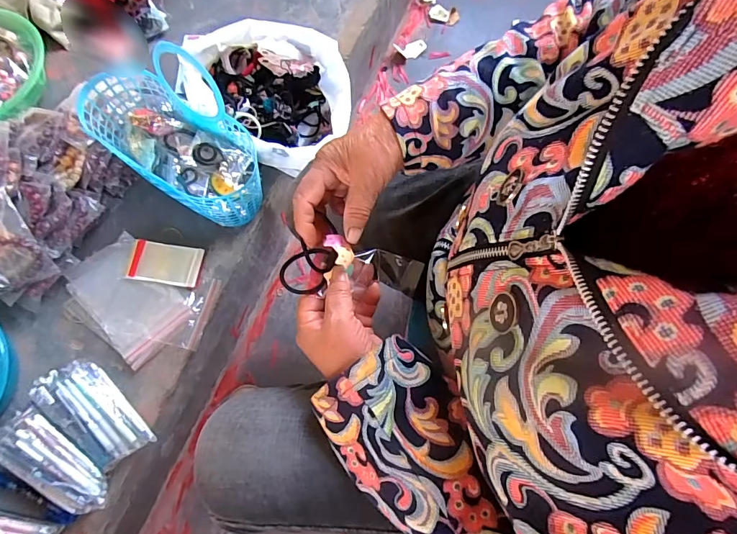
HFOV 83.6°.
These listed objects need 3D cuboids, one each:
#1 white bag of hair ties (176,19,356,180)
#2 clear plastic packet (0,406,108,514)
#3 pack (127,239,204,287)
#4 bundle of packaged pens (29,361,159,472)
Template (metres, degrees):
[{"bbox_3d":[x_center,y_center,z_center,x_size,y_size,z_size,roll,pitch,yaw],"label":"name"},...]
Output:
[{"bbox_3d":[-0.147,-0.296,0.705,0.250,0.144,0.213,42,80,13],"label":"white bag of hair ties"},{"bbox_3d":[-0.437,0.269,0.575,0.170,0.051,0.070,35,78,12],"label":"clear plastic packet"},{"bbox_3d":[-0.336,-0.007,0.681,0.115,0.009,0.065,7,74,5],"label":"pack"},{"bbox_3d":[-0.399,0.208,0.599,0.179,0.059,0.080,39,79,13],"label":"bundle of packaged pens"}]

